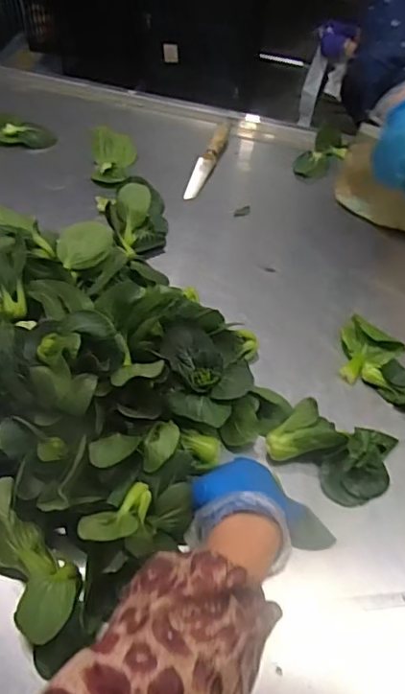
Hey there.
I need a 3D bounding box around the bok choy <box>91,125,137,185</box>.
[{"bbox_3d":[-0.148,-0.318,0.924,0.073,0.046,0.119,-3,53,-7],"label":"bok choy"}]

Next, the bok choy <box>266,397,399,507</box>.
[{"bbox_3d":[0.148,0.107,0.604,0.129,0.040,0.101,30,56,17],"label":"bok choy"}]

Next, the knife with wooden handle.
[{"bbox_3d":[0.008,-0.315,0.930,0.031,0.010,0.175,20,68,10],"label":"knife with wooden handle"}]

